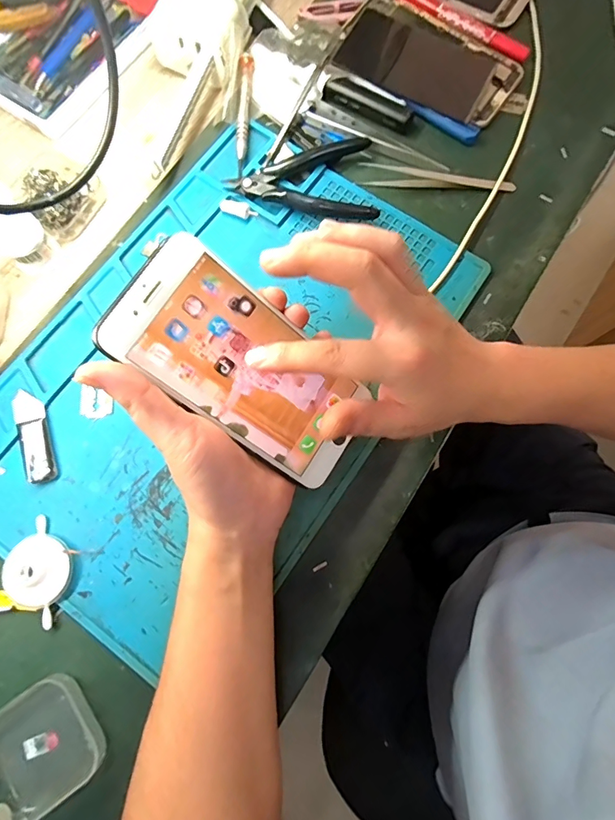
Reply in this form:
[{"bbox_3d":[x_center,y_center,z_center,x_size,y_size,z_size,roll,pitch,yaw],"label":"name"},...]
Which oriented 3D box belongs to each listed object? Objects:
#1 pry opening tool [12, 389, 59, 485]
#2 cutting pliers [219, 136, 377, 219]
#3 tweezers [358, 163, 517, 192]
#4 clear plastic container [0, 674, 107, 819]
[{"bbox_3d":[-0.190,0.018,0.301,0.019,0.007,0.066,-19,78,-5],"label":"pry opening tool"},{"bbox_3d":[-0.001,-0.196,0.351,0.119,0.013,0.078,9,77,1],"label":"cutting pliers"},{"bbox_3d":[0.109,-0.191,0.356,0.125,0.008,0.015,4,77,0],"label":"tweezers"},{"bbox_3d":[-0.160,0.202,0.256,0.065,0.018,0.064,-37,81,-9],"label":"clear plastic container"}]

